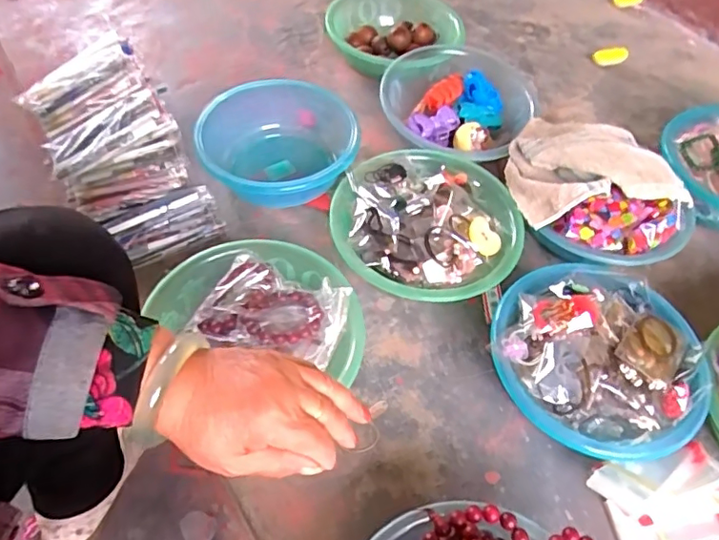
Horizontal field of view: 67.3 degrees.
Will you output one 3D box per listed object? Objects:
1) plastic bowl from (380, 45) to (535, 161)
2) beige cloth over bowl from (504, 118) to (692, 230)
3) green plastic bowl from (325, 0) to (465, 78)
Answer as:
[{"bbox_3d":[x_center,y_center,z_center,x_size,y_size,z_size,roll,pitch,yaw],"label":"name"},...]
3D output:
[{"bbox_3d":[0.149,-0.256,0.835,0.207,0.078,0.225,3,54,-4],"label":"plastic bowl"},{"bbox_3d":[0.299,-0.154,0.717,0.216,0.051,0.184,-5,55,-9],"label":"beige cloth over bowl"},{"bbox_3d":[0.061,-0.407,0.931,0.215,0.078,0.199,3,54,-4],"label":"green plastic bowl"}]

